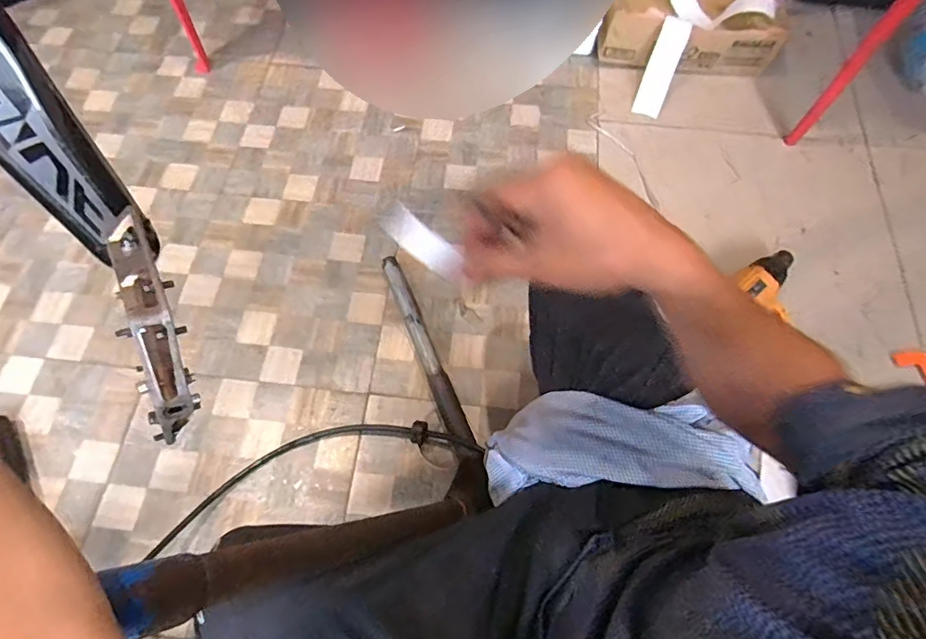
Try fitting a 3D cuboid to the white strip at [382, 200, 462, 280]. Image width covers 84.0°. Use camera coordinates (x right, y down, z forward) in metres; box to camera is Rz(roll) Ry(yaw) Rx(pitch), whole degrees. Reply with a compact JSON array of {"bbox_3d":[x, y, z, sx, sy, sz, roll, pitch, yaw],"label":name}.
[{"bbox_3d":[-0.024,-0.047,0.308,0.054,0.004,0.019,35,91,-21],"label":"white strip"}]

